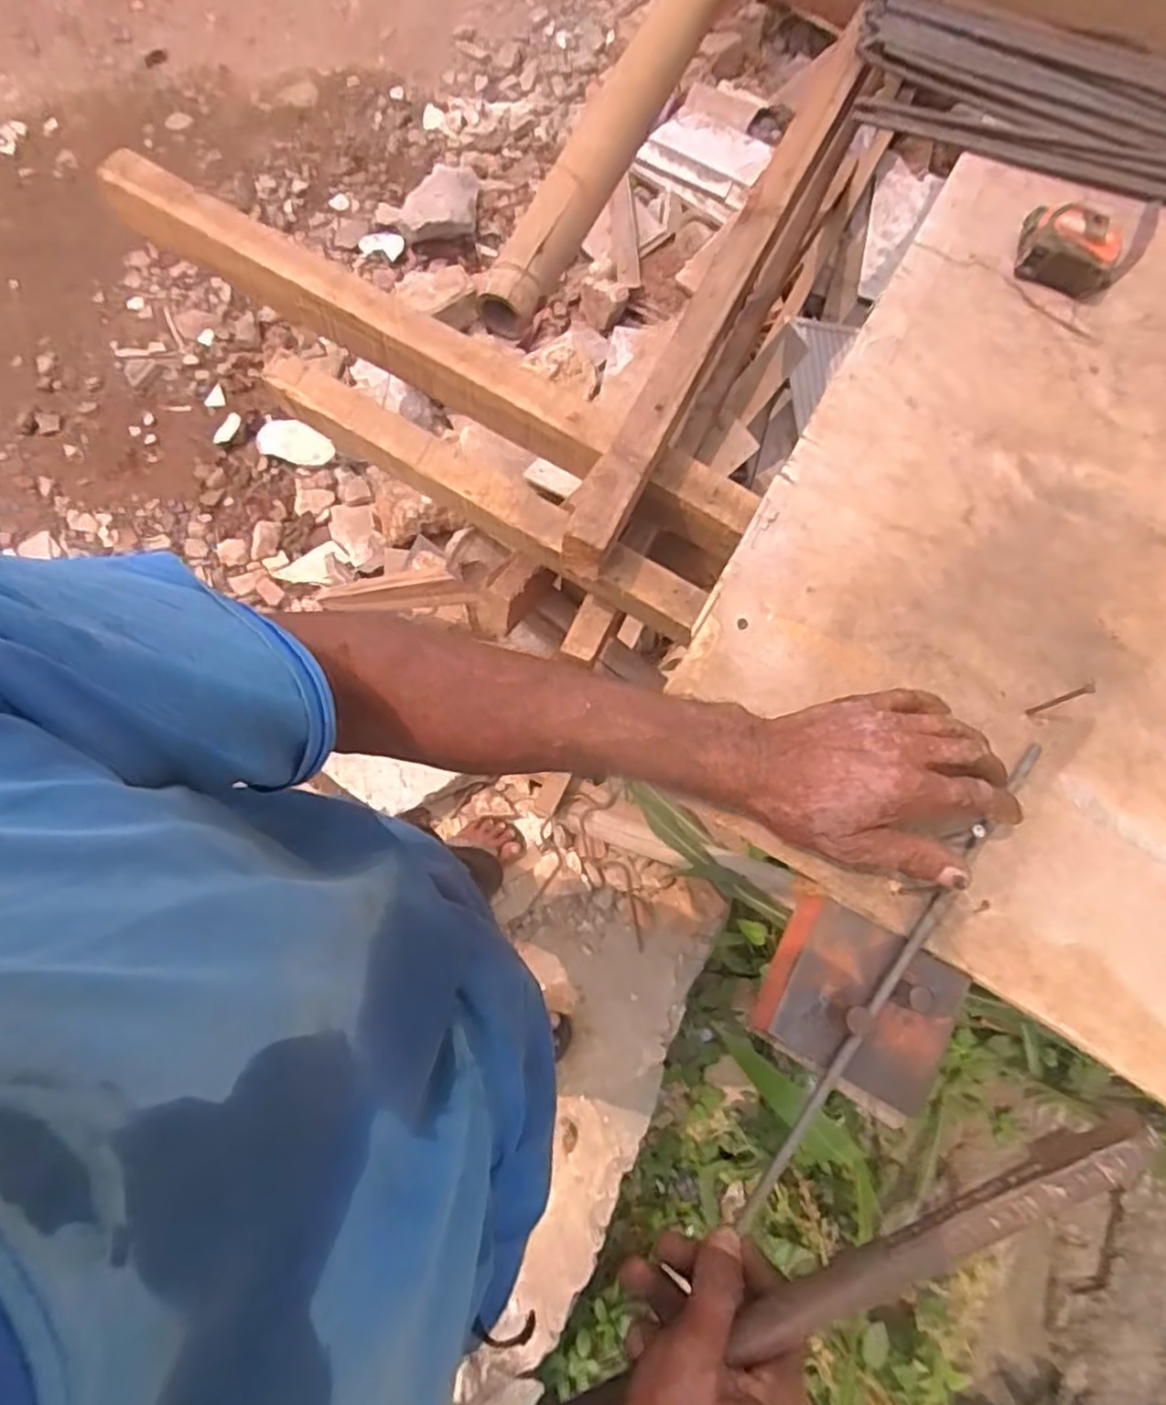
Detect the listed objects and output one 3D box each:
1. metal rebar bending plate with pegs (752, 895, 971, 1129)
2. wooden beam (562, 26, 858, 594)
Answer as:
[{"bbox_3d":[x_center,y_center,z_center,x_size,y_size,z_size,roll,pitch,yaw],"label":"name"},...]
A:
[{"bbox_3d":[0.167,0.182,0.421,0.101,0.034,0.092,30,75,6],"label":"metal rebar bending plate with pegs"},{"bbox_3d":[0.115,-0.342,0.579,0.042,0.069,0.541,26,75,5],"label":"wooden beam"}]

